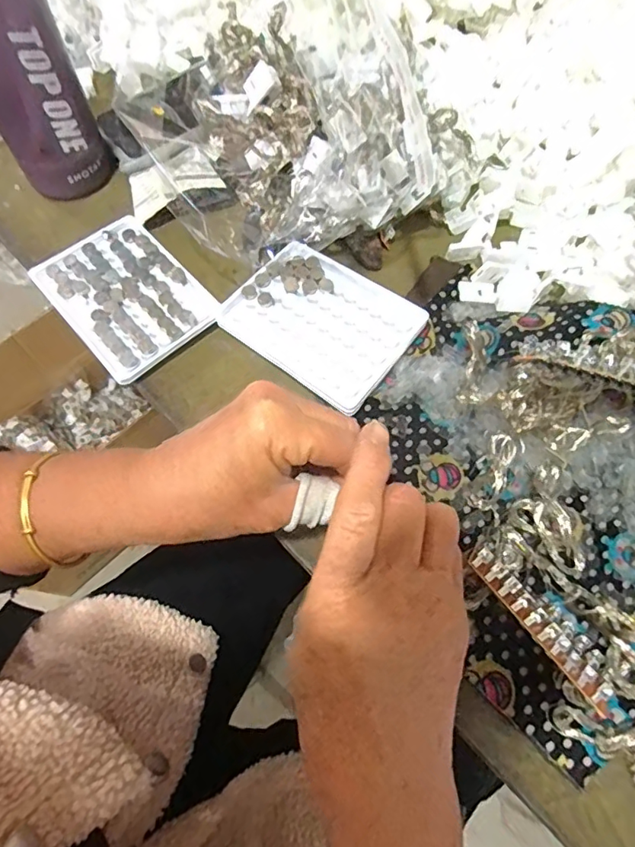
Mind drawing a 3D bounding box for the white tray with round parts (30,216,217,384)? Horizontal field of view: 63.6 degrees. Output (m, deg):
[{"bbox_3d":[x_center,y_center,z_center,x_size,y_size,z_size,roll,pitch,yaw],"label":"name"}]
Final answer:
[{"bbox_3d":[-0.147,-0.101,0.393,0.094,0.008,0.126,-39,72,-14],"label":"white tray with round parts"}]

